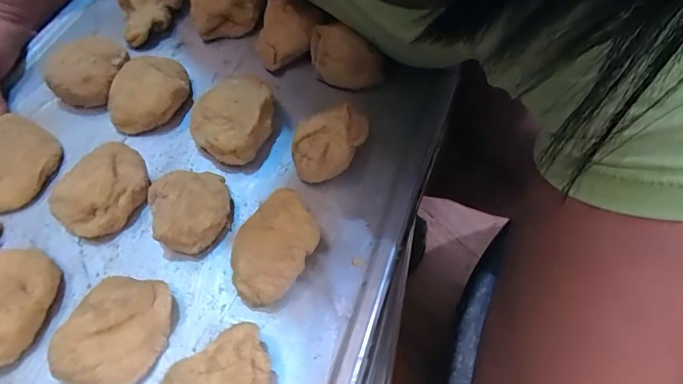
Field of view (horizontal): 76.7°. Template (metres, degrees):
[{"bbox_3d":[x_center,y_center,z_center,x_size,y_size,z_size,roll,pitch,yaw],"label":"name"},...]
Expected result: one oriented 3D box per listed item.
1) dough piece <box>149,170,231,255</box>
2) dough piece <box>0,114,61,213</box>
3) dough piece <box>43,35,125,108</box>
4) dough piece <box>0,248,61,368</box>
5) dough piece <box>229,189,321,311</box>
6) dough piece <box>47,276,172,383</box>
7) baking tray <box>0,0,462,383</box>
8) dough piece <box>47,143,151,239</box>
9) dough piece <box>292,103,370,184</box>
[{"bbox_3d":[-0.089,0.012,0.261,0.043,0.027,0.048,-14,64,-10],"label":"dough piece"},{"bbox_3d":[-0.210,-0.019,0.277,0.038,0.027,0.062,3,62,-1],"label":"dough piece"},{"bbox_3d":[-0.181,-0.087,0.312,0.038,0.036,0.048,18,63,6],"label":"dough piece"},{"bbox_3d":[-0.178,0.061,0.228,0.032,0.025,0.060,8,62,1],"label":"dough piece"},{"bbox_3d":[-0.039,0.032,0.248,0.041,0.025,0.062,28,65,11],"label":"dough piece"},{"bbox_3d":[-0.118,0.072,0.224,0.046,0.025,0.058,17,63,6],"label":"dough piece"},{"bbox_3d":[-0.123,0.003,0.262,0.317,0.045,0.402,19,63,7],"label":"baking tray"},{"bbox_3d":[-0.149,-0.003,0.272,0.047,0.021,0.062,27,64,11],"label":"dough piece"},{"bbox_3d":[-0.009,-0.034,0.287,0.039,0.030,0.059,26,64,11],"label":"dough piece"}]

